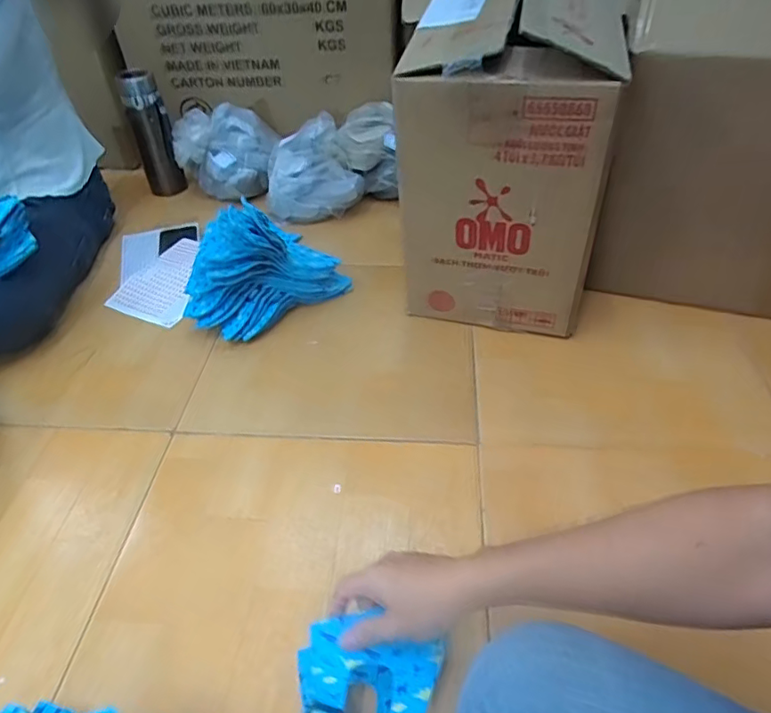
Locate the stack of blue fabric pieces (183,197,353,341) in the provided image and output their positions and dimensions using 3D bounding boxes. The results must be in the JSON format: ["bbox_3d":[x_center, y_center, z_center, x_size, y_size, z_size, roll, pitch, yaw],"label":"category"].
[{"bbox_3d":[-0.193,-0.141,0.856,0.244,0.155,0.123,-30,50,-27],"label":"stack of blue fabric pieces"}]

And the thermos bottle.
[{"bbox_3d":[-0.495,-0.471,1.166,0.072,0.236,0.073,-23,47,-21],"label":"thermos bottle"}]

